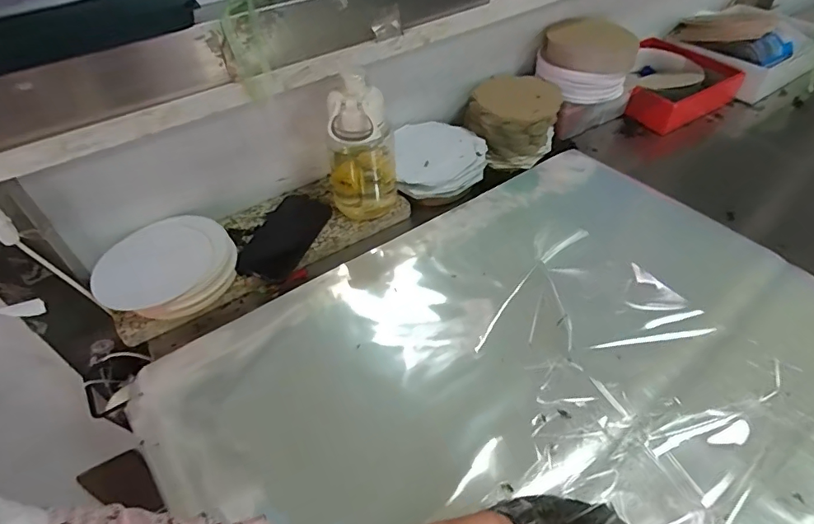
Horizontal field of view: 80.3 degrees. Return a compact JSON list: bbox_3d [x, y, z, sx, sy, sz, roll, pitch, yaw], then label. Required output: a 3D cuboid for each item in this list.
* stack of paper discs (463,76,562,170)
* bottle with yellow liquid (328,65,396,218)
[{"bbox_3d":[0.163,-0.216,0.764,0.143,0.086,0.117,8,49,8],"label":"stack of paper discs"},{"bbox_3d":[-0.059,-0.141,0.623,0.087,0.178,0.073,-7,49,-5],"label":"bottle with yellow liquid"}]

